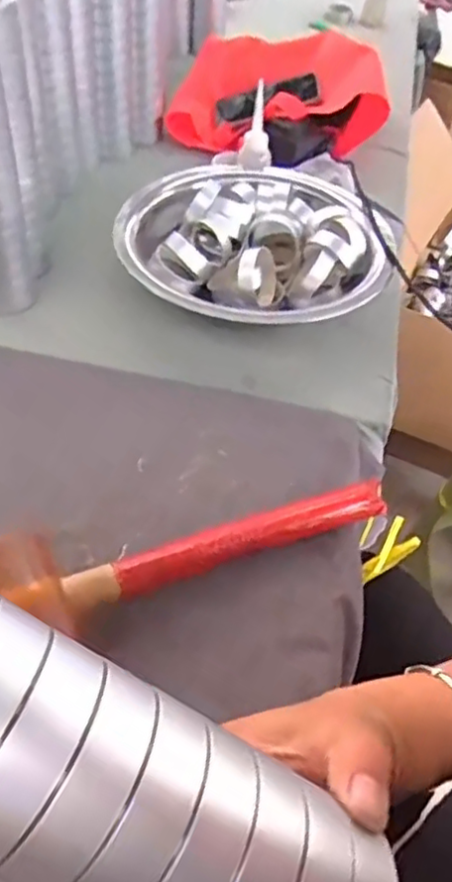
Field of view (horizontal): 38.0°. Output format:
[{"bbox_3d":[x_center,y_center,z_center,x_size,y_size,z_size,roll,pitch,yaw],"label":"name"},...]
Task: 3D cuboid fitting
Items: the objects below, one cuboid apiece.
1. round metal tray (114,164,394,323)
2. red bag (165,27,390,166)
[{"bbox_3d":[0.033,-0.222,0.750,0.286,0.079,0.282,0,55,1],"label":"round metal tray"},{"bbox_3d":[0.075,-0.520,0.999,0.312,0.123,0.229,7,49,1],"label":"red bag"}]

